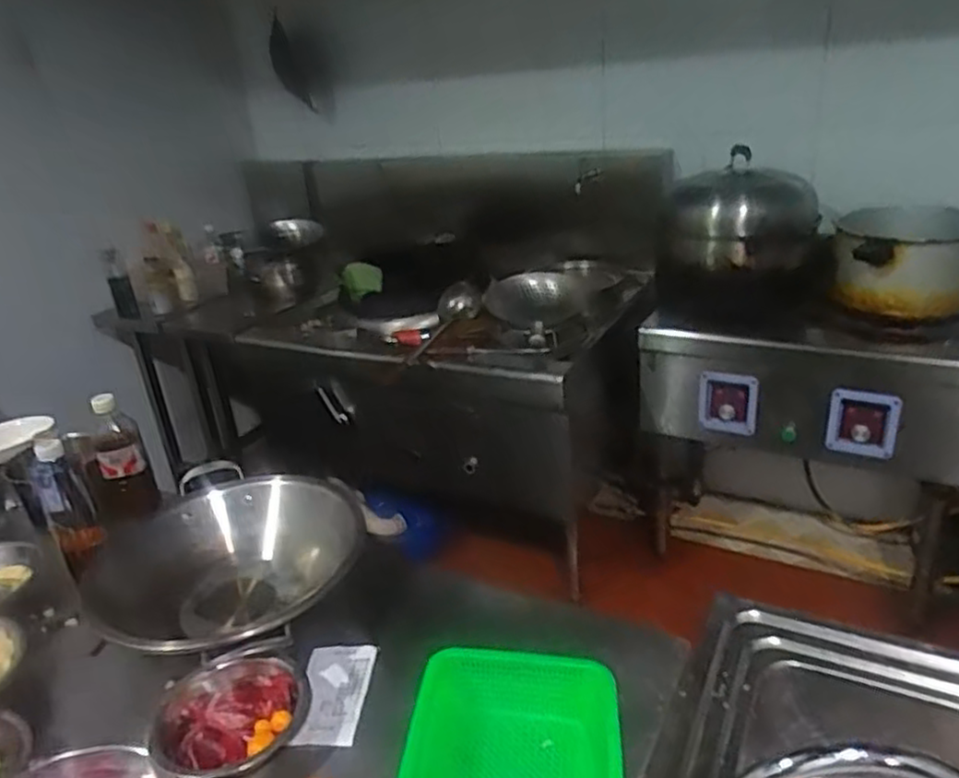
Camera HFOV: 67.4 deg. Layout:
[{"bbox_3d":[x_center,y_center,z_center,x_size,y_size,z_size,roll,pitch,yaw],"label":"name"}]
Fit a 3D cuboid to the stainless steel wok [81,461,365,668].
[{"bbox_3d":[-0.348,0.245,0.962,0.349,0.103,0.346,-4,25,2],"label":"stainless steel wok"}]

